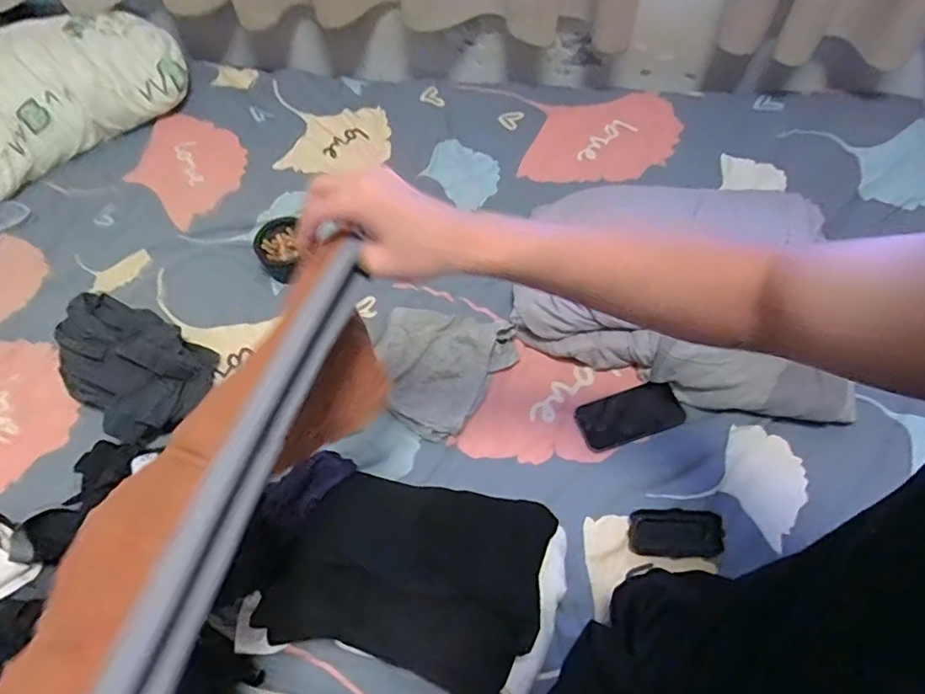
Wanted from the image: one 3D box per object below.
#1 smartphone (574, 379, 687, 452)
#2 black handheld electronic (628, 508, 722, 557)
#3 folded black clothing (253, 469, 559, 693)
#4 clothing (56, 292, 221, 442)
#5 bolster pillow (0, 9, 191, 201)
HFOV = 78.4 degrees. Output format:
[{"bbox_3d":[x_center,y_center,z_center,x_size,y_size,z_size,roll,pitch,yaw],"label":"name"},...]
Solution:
[{"bbox_3d":[0.236,0.094,0.797,0.143,0.007,0.076,-16,59,-9],"label":"smartphone"},{"bbox_3d":[0.263,0.229,0.700,0.107,0.010,0.056,2,78,12],"label":"black handheld electronic"},{"bbox_3d":[-0.053,0.243,0.620,0.276,0.075,0.218,18,60,12],"label":"folded black clothing"},{"bbox_3d":[-0.492,0.015,0.837,0.269,0.088,0.164,35,65,21],"label":"clothing"},{"bbox_3d":[-0.816,-0.466,1.087,0.558,0.173,0.223,-39,65,-21],"label":"bolster pillow"}]

